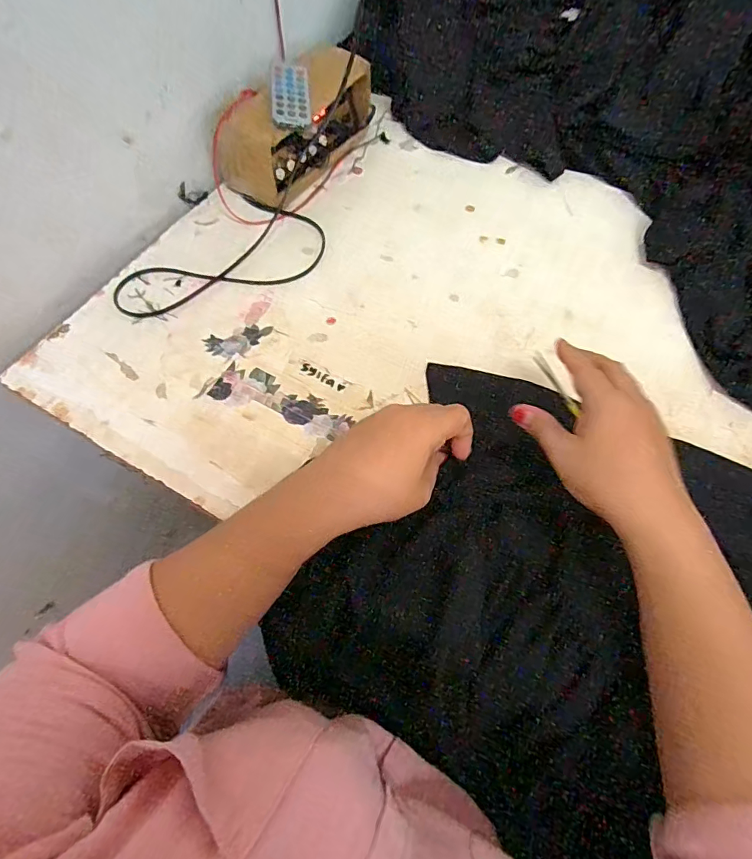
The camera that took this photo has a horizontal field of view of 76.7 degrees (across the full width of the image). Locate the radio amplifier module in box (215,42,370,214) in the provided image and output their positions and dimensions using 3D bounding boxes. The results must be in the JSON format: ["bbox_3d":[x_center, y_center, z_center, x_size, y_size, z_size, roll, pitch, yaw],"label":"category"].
[{"bbox_3d":[-0.085,-0.332,0.524,0.082,0.086,0.192,27,66,12],"label":"radio amplifier module in box"}]

